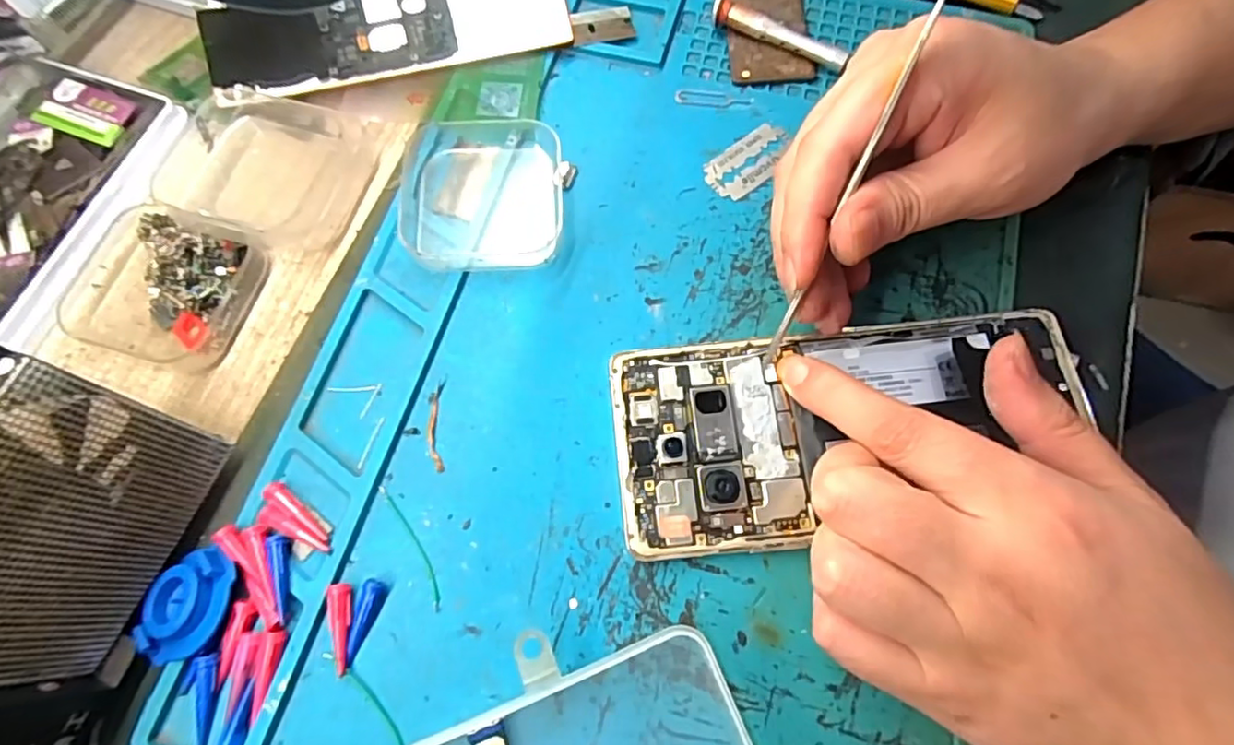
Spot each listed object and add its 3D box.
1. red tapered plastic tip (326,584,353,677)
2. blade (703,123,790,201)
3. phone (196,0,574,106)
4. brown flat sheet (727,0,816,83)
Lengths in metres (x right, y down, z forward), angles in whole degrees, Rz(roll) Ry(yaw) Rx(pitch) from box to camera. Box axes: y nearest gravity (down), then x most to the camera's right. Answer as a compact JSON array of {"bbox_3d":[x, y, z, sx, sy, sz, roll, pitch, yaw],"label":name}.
[{"bbox_3d":[-0.090,0.083,0.200,0.007,0.005,0.027,-10,71,-3],"label":"red tapered plastic tip"},{"bbox_3d":[0.057,-0.089,0.259,0.040,0.004,0.023,-37,74,-12],"label":"blade"},{"bbox_3d":[-0.104,-0.166,0.281,0.160,0.014,0.071,-12,71,-4],"label":"phone"},{"bbox_3d":[0.068,-0.159,0.280,0.036,0.008,0.059,0,70,0],"label":"brown flat sheet"}]

